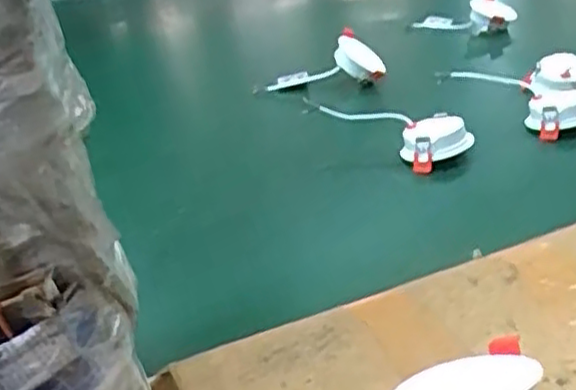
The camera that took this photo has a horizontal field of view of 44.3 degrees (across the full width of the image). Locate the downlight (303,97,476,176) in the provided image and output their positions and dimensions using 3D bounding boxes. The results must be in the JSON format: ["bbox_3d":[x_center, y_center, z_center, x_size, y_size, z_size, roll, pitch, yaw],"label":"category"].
[{"bbox_3d":[0.101,-0.066,0.741,0.172,0.048,0.058,11,32,28],"label":"downlight"}]

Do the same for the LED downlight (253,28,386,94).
[{"bbox_3d":[0.041,-0.181,0.965,0.173,0.065,0.068,-5,28,0],"label":"LED downlight"}]

